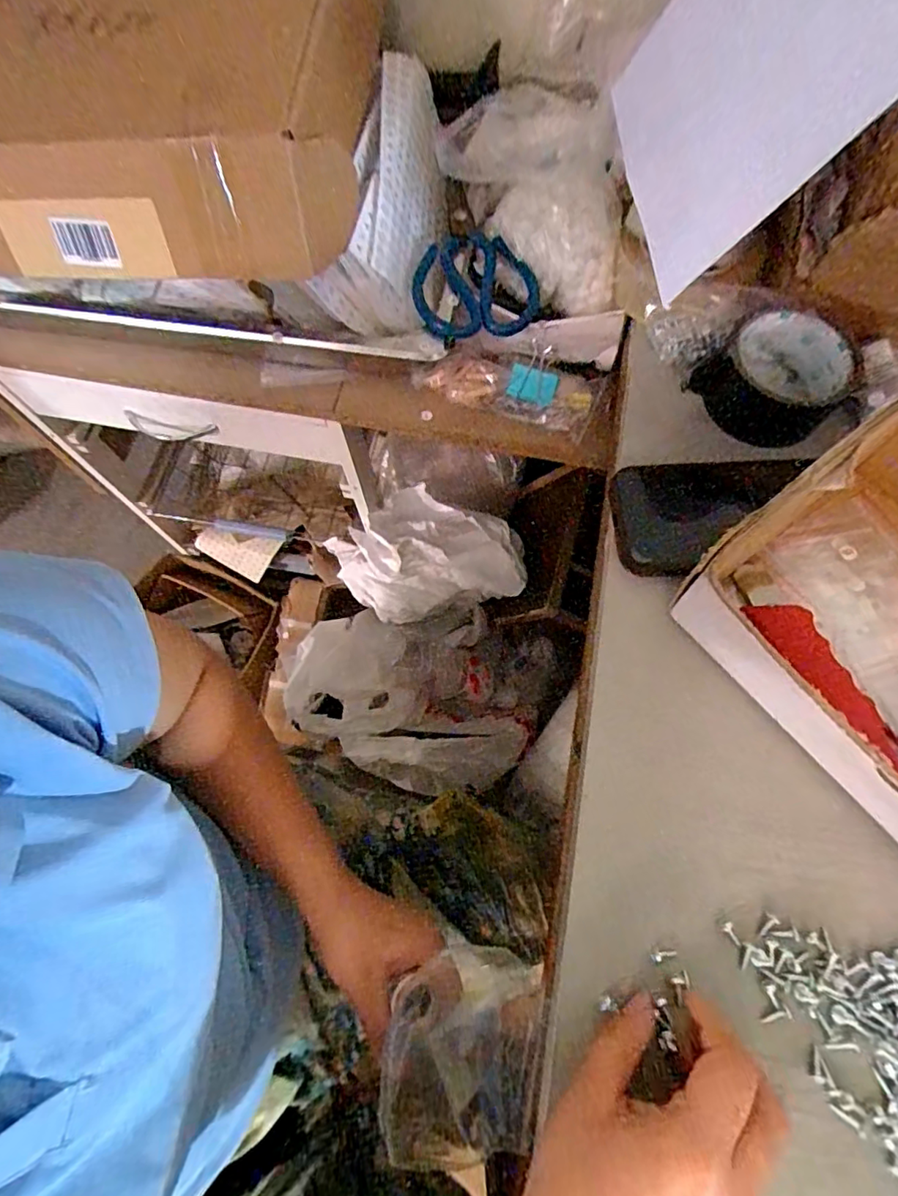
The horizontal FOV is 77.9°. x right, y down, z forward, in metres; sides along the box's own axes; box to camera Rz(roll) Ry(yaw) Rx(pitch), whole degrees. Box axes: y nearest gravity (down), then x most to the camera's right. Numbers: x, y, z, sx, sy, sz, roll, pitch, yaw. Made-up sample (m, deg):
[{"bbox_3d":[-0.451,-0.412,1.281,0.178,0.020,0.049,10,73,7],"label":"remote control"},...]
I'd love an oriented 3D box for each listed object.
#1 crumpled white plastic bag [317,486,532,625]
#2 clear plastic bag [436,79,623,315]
[{"bbox_3d":[-0.031,-0.060,0.719,0.236,0.072,0.159,-10,69,-3],"label":"crumpled white plastic bag"},{"bbox_3d":[0.065,-0.337,0.473,0.136,0.068,0.186,-4,68,0],"label":"clear plastic bag"}]

